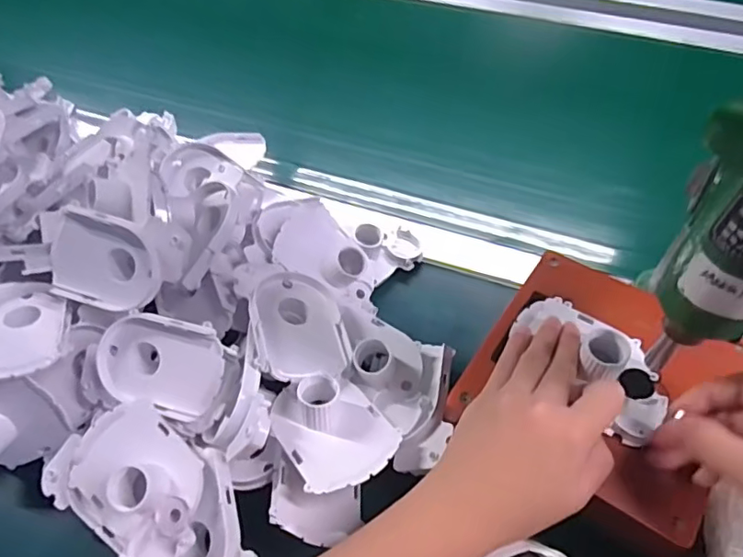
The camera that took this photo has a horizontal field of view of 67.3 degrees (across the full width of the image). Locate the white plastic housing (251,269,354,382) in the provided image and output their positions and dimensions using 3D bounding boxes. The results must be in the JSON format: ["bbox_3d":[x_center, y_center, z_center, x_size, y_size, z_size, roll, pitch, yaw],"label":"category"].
[{"bbox_3d":[-0.054,0.034,0.396,0.064,0.017,0.086,2,51,-27],"label":"white plastic housing"}]

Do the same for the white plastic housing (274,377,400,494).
[{"bbox_3d":[-0.024,0.094,0.353,0.065,0.030,0.077,-28,57,-17],"label":"white plastic housing"}]

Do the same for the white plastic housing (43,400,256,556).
[{"bbox_3d":[-0.133,0.136,0.348,0.154,0.046,0.077,27,60,21],"label":"white plastic housing"}]

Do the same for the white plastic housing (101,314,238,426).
[{"bbox_3d":[-0.144,0.059,0.398,0.088,0.033,0.063,12,91,9],"label":"white plastic housing"}]

